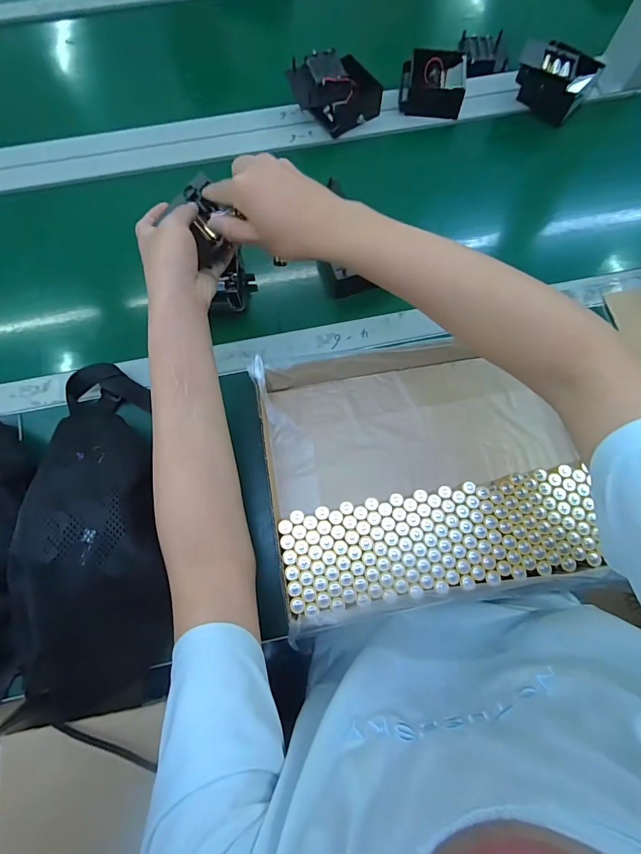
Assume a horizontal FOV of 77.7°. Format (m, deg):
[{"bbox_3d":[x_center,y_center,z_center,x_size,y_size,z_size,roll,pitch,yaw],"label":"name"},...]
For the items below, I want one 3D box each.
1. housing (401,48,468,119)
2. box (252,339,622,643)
[{"bbox_3d":[0.166,-0.514,0.594,0.093,0.036,0.091,4,73,1],"label":"housing"},{"bbox_3d":[0.105,0.042,0.421,0.315,0.057,0.264,-9,74,-4],"label":"box"}]

